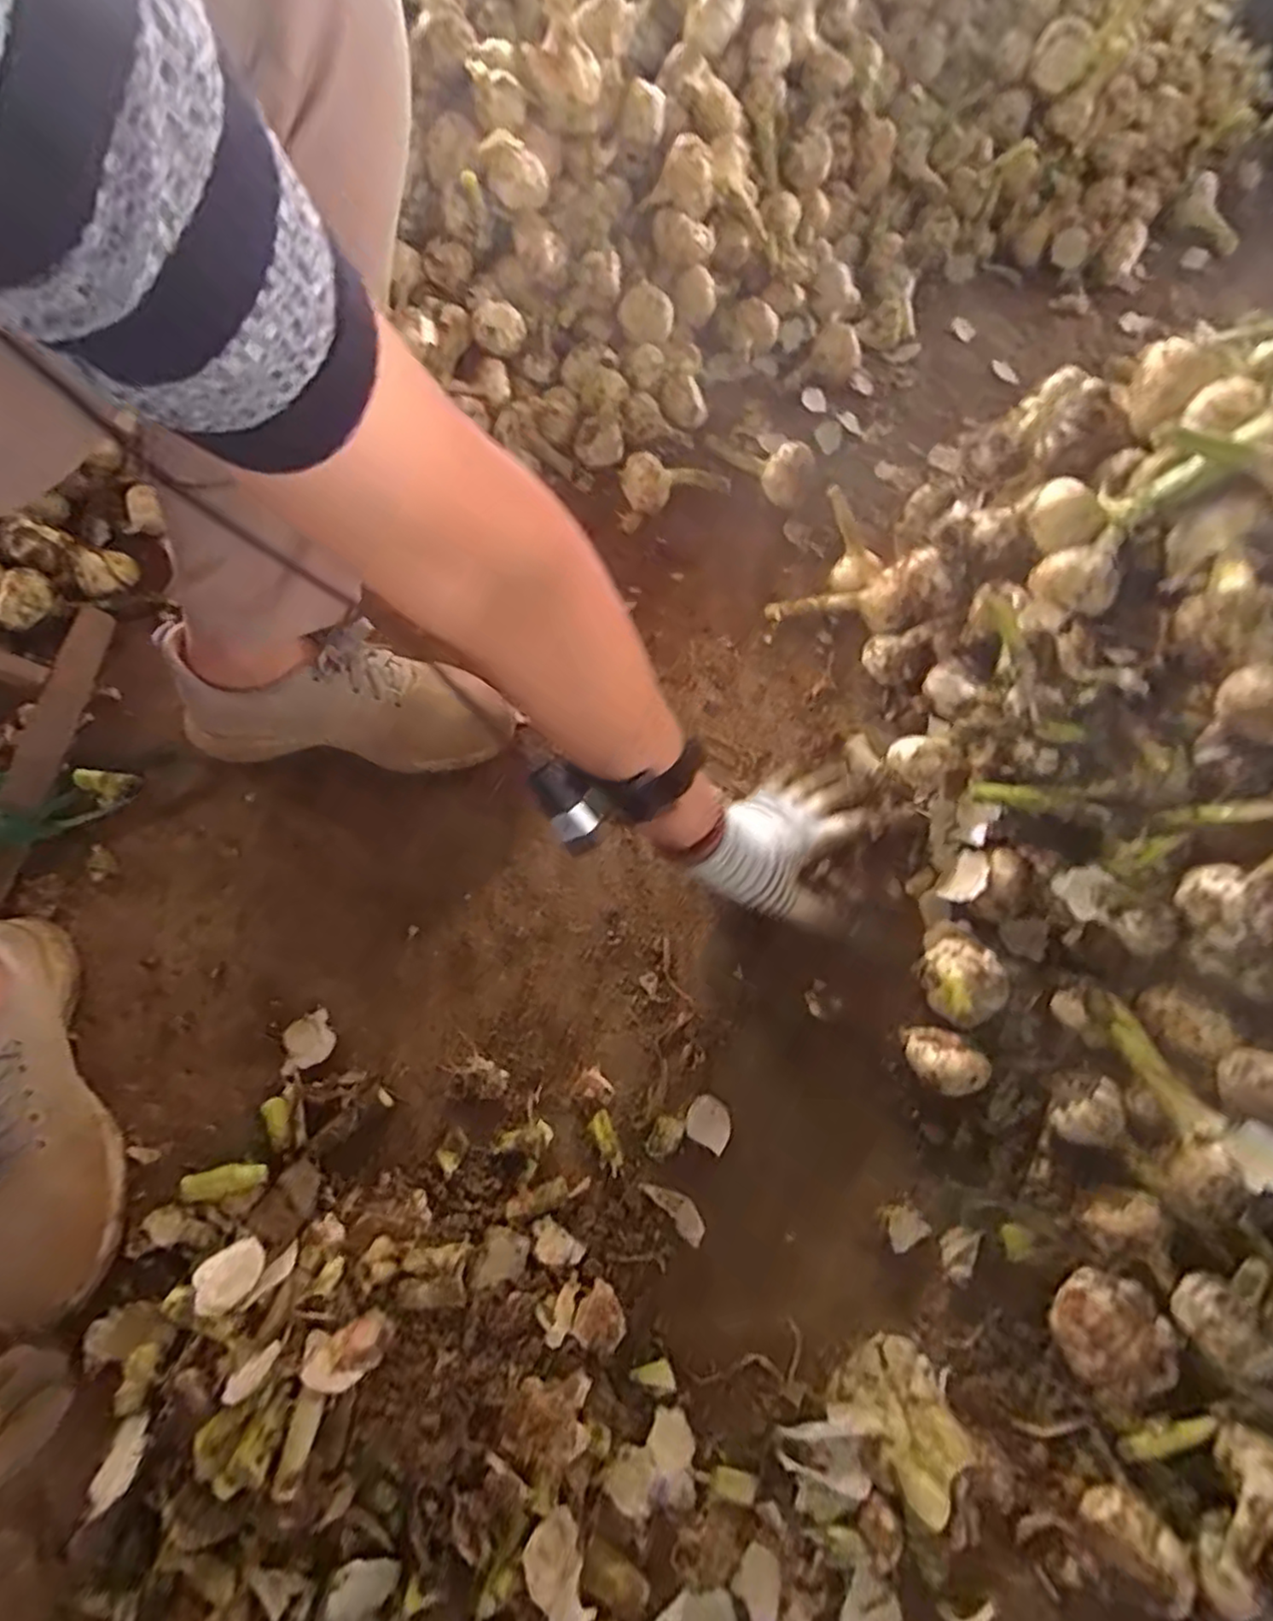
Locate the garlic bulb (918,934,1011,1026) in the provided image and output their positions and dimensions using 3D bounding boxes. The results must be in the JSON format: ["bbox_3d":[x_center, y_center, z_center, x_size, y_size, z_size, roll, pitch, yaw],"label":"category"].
[{"bbox_3d":[0.230,0.119,0.476,0.052,0.042,0.059,-31,71,-13],"label":"garlic bulb"}]

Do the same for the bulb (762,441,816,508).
[{"bbox_3d":[0.146,-0.319,0.649,0.041,0.051,0.043,0,67,-1],"label":"bulb"}]

